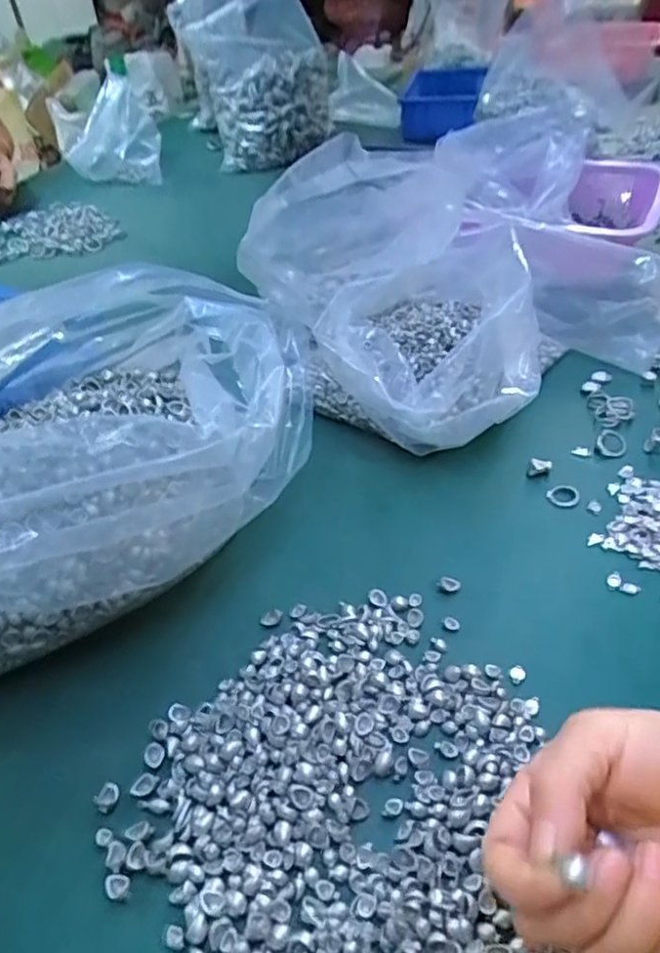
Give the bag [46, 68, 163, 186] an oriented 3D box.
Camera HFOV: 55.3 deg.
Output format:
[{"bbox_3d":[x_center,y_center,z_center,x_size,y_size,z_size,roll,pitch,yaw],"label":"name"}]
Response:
[{"bbox_3d":[-0.390,-0.602,1.091,0.160,0.151,0.116,-18,43,-11],"label":"bag"}]

